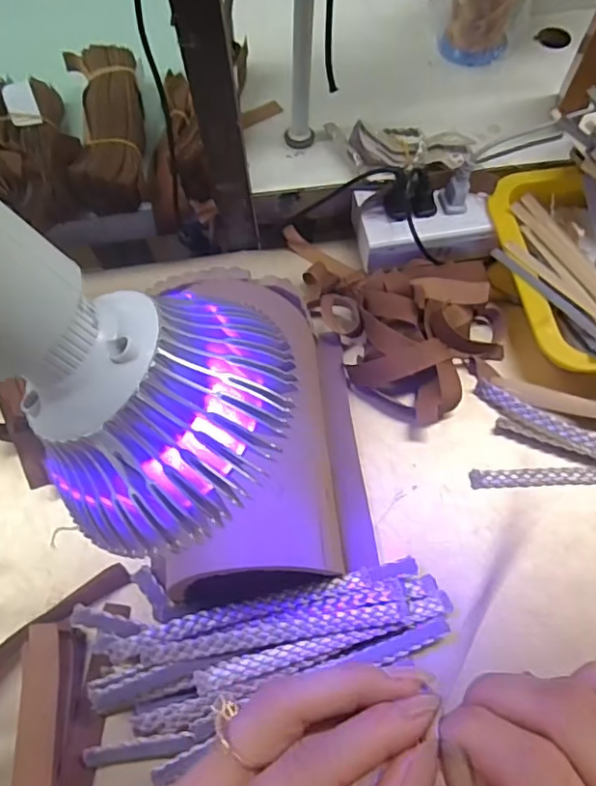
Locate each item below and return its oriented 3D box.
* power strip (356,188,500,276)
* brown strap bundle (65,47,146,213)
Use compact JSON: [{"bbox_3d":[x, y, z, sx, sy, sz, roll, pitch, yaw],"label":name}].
[{"bbox_3d":[0.110,-0.148,0.505,0.116,0.031,0.069,-7,65,-1],"label":"power strip"},{"bbox_3d":[-0.175,-0.248,0.530,0.067,0.046,0.173,-10,65,-3],"label":"brown strap bundle"}]

